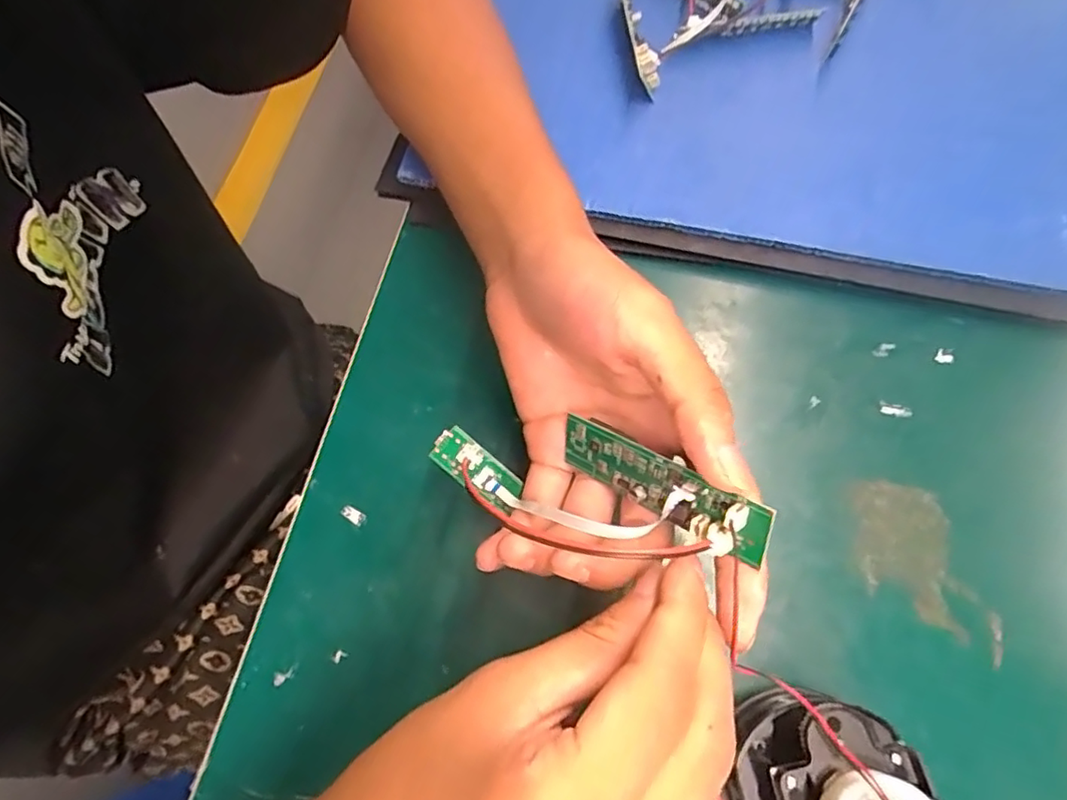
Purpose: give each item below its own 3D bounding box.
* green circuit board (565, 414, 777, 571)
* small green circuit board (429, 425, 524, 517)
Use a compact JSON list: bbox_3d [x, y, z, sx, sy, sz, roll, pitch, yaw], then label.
[{"bbox_3d":[0.039,0.029,0.203,0.009,0.020,0.080,-17,30,-38],"label":"green circuit board"},{"bbox_3d":[-0.023,0.029,0.247,0.041,0.004,0.018,39,98,-4],"label":"small green circuit board"}]

